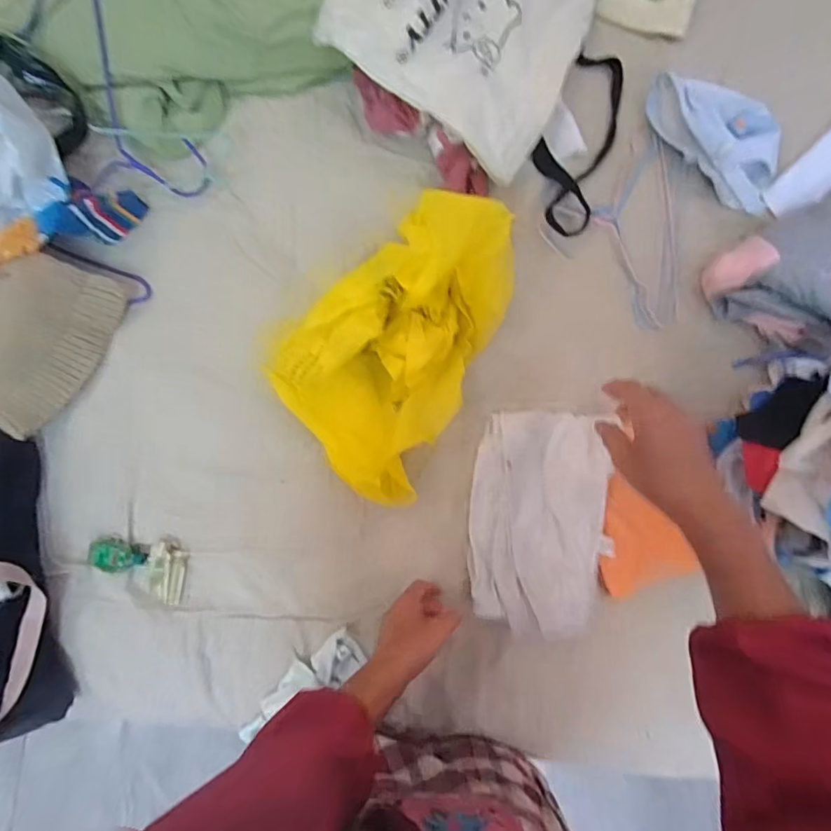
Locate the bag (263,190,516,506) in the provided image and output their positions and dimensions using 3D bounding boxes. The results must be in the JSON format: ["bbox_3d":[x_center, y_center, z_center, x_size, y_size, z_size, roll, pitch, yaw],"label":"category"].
[{"bbox_3d":[0.001,-0.073,0.531,0.307,0.120,0.208,-44,89,-5],"label":"bag"}]

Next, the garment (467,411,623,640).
[{"bbox_3d":[0.147,0.121,0.580,0.158,0.034,0.246,2,86,-2],"label":"garment"}]

